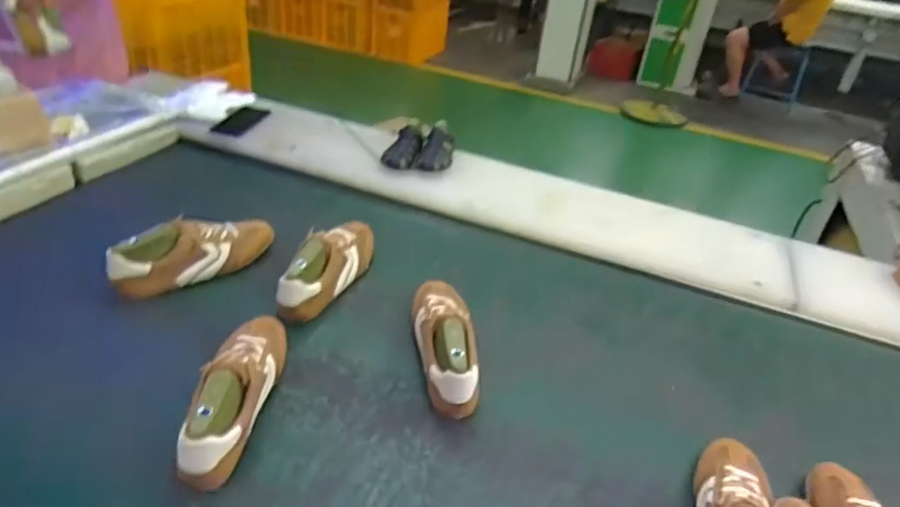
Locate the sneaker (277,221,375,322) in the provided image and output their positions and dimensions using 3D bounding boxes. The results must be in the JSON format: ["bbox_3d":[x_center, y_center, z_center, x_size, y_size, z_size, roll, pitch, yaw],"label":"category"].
[{"bbox_3d":[-0.201,0.014,1.014,0.076,0.102,0.258,20,42,15],"label":"sneaker"}]

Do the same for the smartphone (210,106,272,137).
[{"bbox_3d":[-0.494,-0.317,1.452,0.078,0.013,0.157,14,41,9],"label":"smartphone"}]

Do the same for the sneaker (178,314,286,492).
[{"bbox_3d":[-0.270,0.164,0.769,0.083,0.105,0.266,3,40,-4],"label":"sneaker"}]

